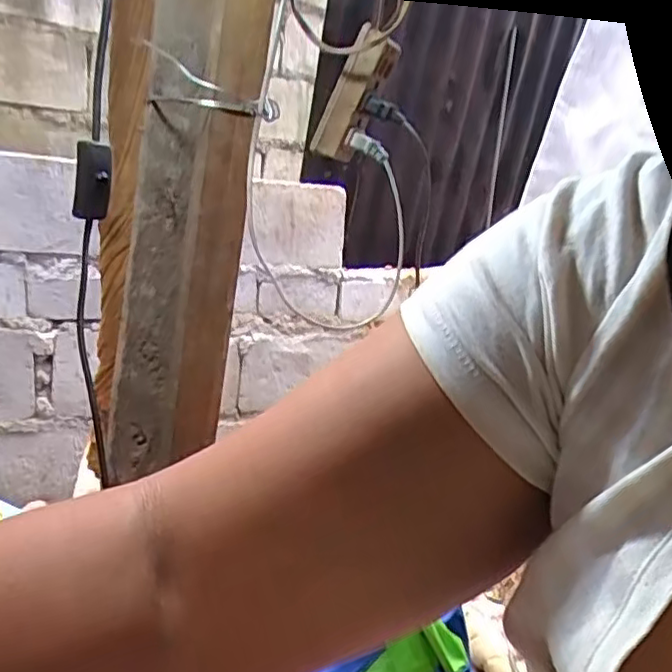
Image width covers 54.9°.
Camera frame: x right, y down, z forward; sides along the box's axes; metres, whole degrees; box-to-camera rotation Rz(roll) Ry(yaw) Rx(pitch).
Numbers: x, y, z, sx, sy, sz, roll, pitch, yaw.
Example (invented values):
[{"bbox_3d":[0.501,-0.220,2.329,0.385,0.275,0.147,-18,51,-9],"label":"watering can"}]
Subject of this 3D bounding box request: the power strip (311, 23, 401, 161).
[{"bbox_3d":[0.015,-0.195,0.528,0.031,0.101,0.036,32,19,10],"label":"power strip"}]

